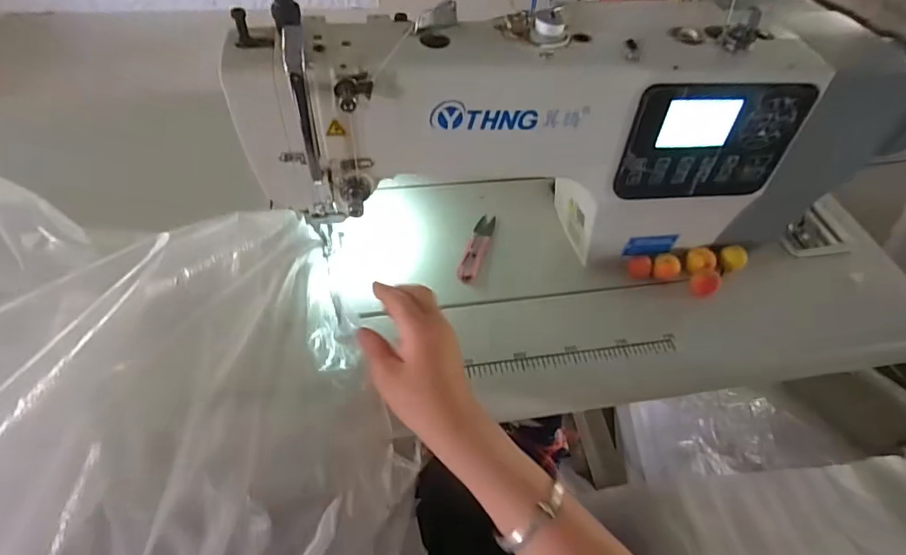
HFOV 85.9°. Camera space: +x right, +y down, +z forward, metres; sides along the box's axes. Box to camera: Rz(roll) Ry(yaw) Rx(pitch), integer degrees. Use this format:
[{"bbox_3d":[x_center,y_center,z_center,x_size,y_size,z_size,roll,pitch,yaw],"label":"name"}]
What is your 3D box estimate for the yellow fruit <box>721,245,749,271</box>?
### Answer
[{"bbox_3d":[0.306,-0.022,0.529,0.022,0.019,0.025,-36,63,-27],"label":"yellow fruit"}]

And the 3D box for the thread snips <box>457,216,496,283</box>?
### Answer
[{"bbox_3d":[0.027,-0.034,0.535,0.022,0.009,0.099,16,53,7],"label":"thread snips"}]

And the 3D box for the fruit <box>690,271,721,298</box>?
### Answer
[{"bbox_3d":[0.268,0.007,0.517,0.024,0.024,0.024,2,53,-3],"label":"fruit"}]

